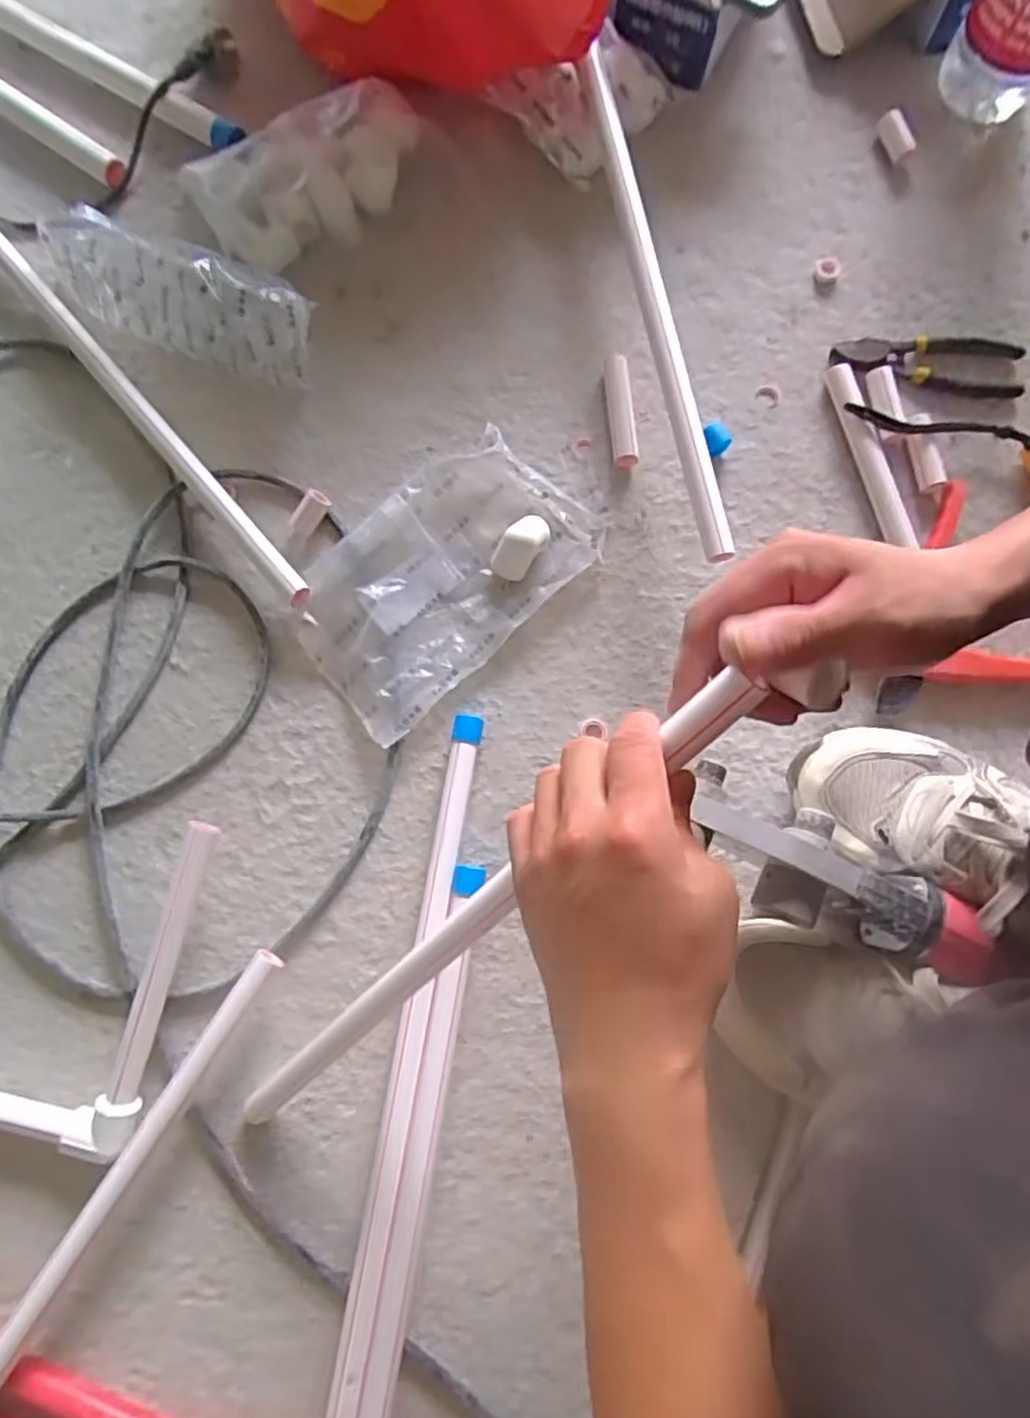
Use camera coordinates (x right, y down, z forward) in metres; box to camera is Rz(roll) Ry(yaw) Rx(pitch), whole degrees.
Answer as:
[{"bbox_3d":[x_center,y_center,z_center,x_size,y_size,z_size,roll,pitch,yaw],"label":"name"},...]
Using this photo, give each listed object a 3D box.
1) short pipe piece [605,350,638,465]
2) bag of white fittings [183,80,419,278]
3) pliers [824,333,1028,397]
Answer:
[{"bbox_3d":[0.088,-0.245,0.588,0.019,0.013,0.096,-4,79,-1],"label":"short pipe piece"},{"bbox_3d":[-0.178,-0.460,0.614,0.206,0.031,0.118,-19,94,1],"label":"bag of white fittings"},{"bbox_3d":[0.351,-0.295,0.603,0.162,0.017,0.058,4,79,1],"label":"pliers"}]

